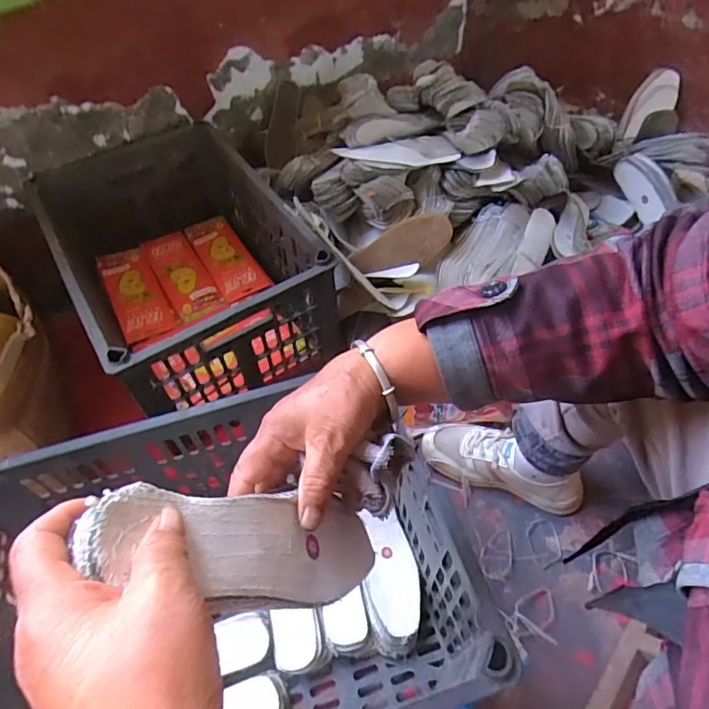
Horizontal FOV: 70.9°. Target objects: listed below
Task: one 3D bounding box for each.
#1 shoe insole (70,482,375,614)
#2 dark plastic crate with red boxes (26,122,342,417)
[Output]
[{"bbox_3d":[-0.049,0.113,0.291,0.017,0.214,0.063,-35,51,21],"label":"shoe insole"},{"bbox_3d":[-0.298,-0.164,0.878,0.341,0.236,0.523,-29,57,-17],"label":"dark plastic crate with red boxes"}]

